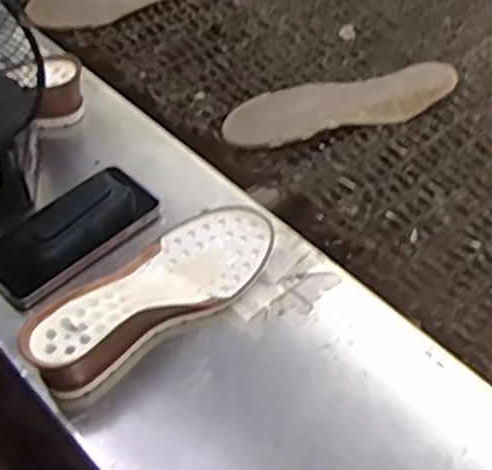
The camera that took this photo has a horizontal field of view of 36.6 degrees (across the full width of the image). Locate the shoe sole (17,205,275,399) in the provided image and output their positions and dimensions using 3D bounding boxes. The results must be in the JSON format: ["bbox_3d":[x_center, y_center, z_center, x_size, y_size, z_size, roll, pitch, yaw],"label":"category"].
[{"bbox_3d":[-0.076,0.042,0.611,0.230,0.054,0.088,-37,59,-26],"label":"shoe sole"}]

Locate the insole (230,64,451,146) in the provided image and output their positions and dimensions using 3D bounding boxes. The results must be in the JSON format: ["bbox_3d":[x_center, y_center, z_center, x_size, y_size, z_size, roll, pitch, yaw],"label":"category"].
[{"bbox_3d":[0.103,-0.146,0.814,0.259,0.021,0.084,-16,53,-11],"label":"insole"}]

